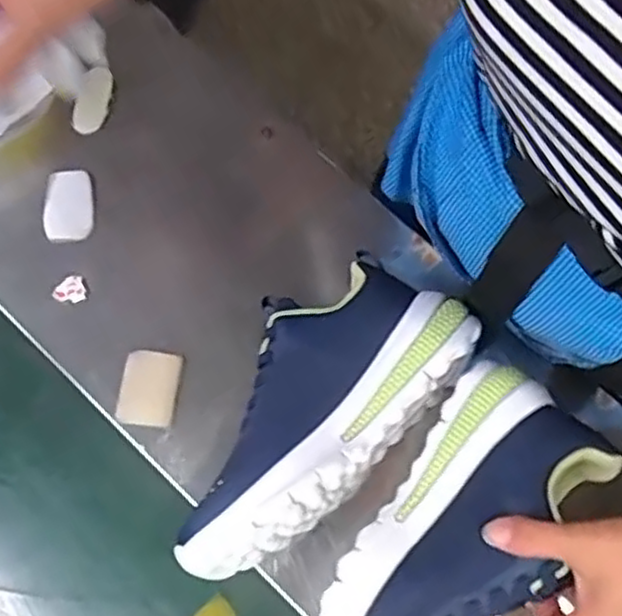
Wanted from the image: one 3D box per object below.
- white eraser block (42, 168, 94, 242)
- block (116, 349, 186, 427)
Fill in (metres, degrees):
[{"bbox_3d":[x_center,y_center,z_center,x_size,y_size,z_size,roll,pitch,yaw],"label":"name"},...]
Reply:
[{"bbox_3d":[-0.195,-0.083,0.588,0.036,0.012,0.057,-3,73,-2],"label":"white eraser block"},{"bbox_3d":[-0.120,0.060,0.546,0.041,0.015,0.055,9,73,2],"label":"block"}]

